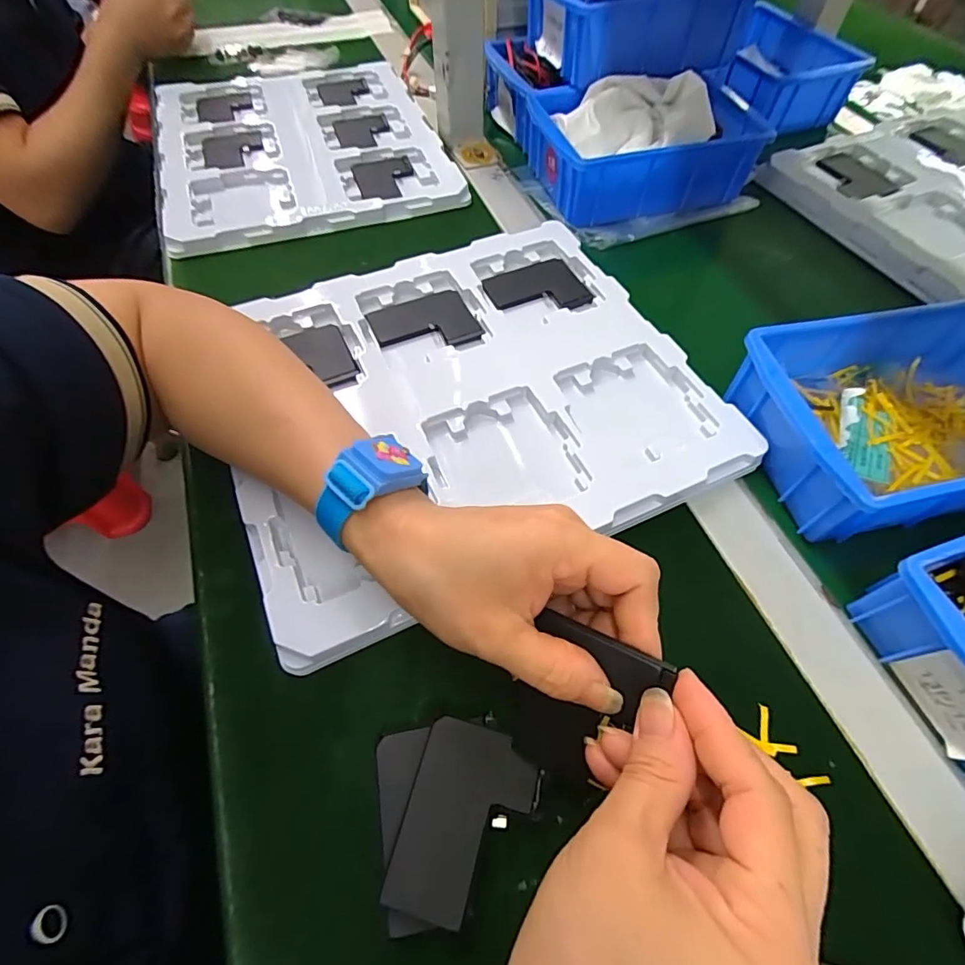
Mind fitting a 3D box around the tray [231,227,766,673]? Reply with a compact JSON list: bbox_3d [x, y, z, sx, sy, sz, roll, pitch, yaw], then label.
[{"bbox_3d":[-0.014,-0.069,0.350,0.313,0.021,0.276,-22,61,-13],"label":"tray"}]

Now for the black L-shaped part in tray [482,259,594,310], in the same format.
[{"bbox_3d":[0.045,-0.160,0.419,0.078,0.006,0.062,-20,61,-12],"label":"black L-shaped part in tray"}]

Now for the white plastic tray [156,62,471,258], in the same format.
[{"bbox_3d":[-0.192,-0.367,0.532,0.289,0.021,0.322,-12,60,-8],"label":"white plastic tray"}]

